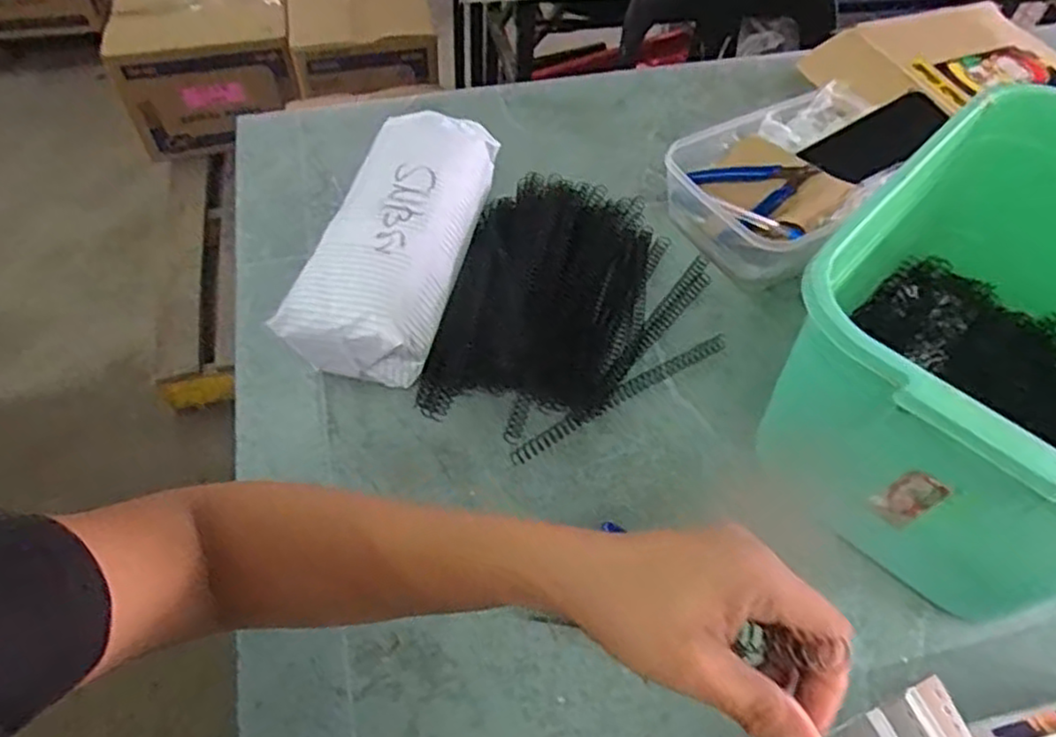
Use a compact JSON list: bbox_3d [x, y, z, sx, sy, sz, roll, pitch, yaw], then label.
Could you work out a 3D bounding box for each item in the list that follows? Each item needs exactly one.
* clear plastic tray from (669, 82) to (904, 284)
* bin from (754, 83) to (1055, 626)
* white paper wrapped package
[{"bbox_3d":[0.256,-0.174,0.677,0.230,0.066,0.161,-25,58,-20],"label":"clear plastic tray"},{"bbox_3d":[0.327,-0.015,0.486,0.223,0.183,0.347,38,59,23],"label":"bin"},{"bbox_3d":[-0.104,-0.110,0.601,0.115,0.089,0.263,12,53,6],"label":"white paper wrapped package"}]

